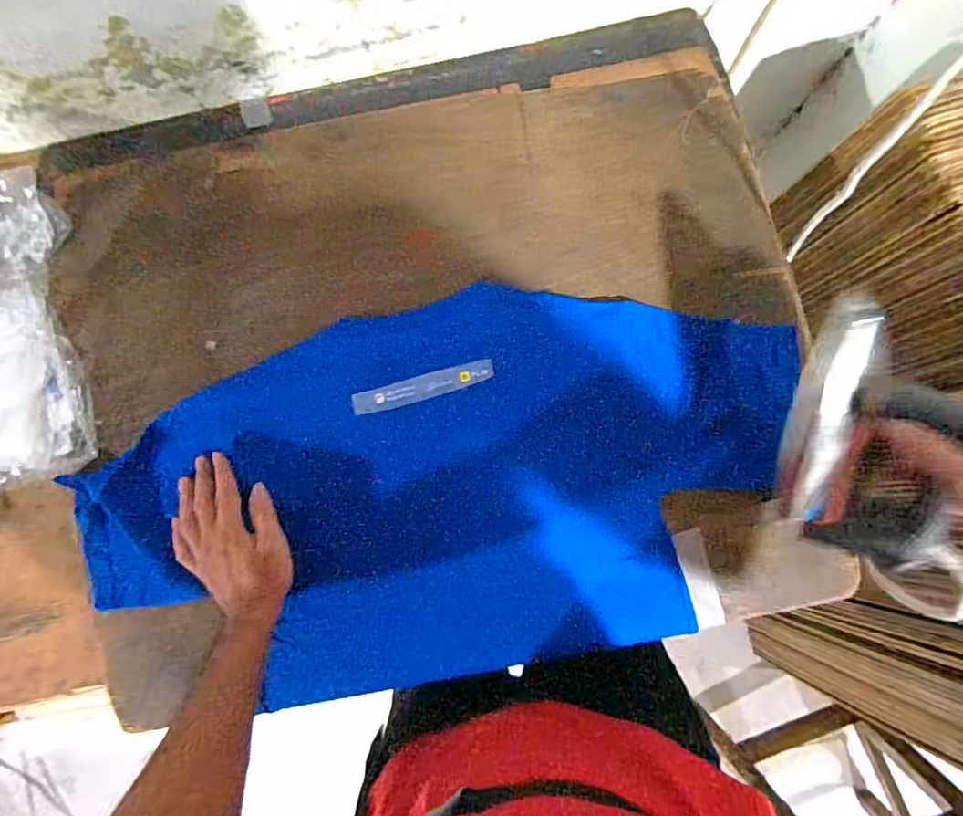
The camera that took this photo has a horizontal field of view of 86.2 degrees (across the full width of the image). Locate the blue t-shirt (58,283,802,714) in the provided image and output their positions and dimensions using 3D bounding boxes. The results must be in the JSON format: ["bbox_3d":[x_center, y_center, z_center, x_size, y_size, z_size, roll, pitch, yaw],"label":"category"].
[{"bbox_3d":[-0.047,0.085,0.542,0.738,0.059,0.379,-14,86,2],"label":"blue t-shirt"}]

